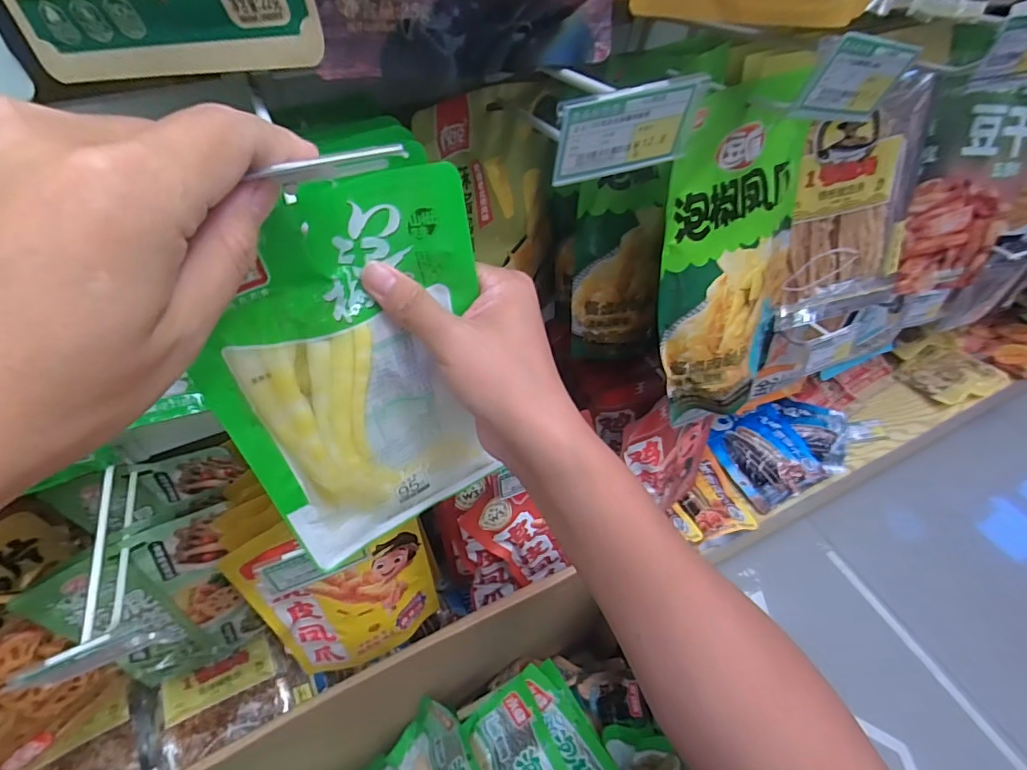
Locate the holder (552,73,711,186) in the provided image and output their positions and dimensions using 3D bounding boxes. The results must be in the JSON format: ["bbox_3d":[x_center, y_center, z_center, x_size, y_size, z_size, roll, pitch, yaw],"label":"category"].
[{"bbox_3d":[0.057,-0.126,0.252,0.079,0.044,0.005,-19,62,-16],"label":"holder"}]

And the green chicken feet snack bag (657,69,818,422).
[{"bbox_3d":[0.188,-0.099,0.421,0.161,0.260,0.037,-25,30,-20],"label":"green chicken feet snack bag"}]

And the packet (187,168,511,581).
[{"bbox_3d":[-0.084,0.008,0.295,0.143,0.234,0.017,-21,40,-18],"label":"packet"}]

